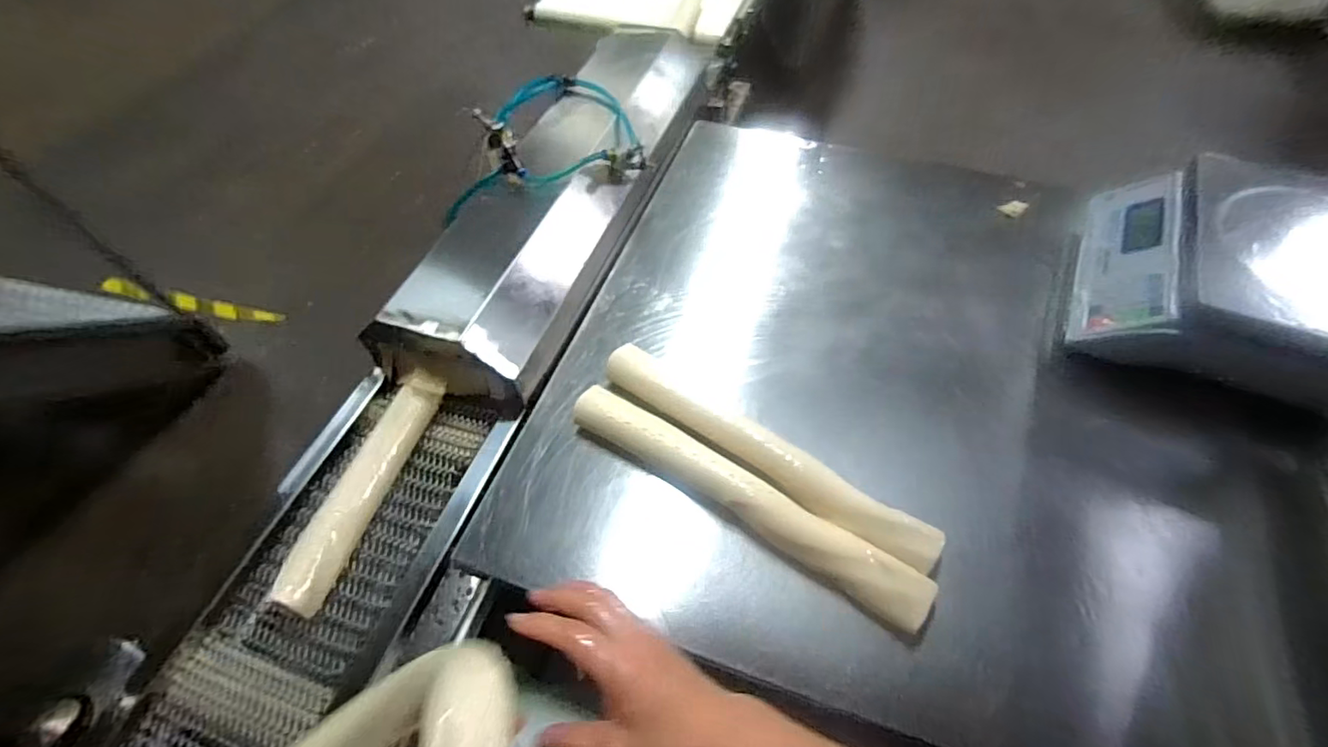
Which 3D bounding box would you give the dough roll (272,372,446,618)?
[{"bbox_3d":[-0.310,0.113,0.585,0.047,0.046,0.251,14,58,12],"label":"dough roll"}]

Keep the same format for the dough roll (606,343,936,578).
[{"bbox_3d":[0.103,0.076,0.591,0.373,0.045,0.059,31,63,21],"label":"dough roll"}]

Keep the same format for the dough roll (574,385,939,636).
[{"bbox_3d":[0.063,0.113,0.564,0.360,0.046,0.052,29,61,20],"label":"dough roll"}]

